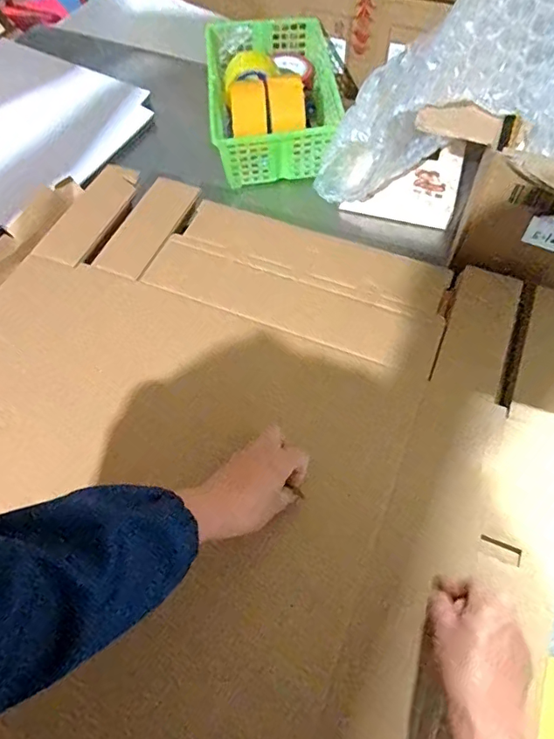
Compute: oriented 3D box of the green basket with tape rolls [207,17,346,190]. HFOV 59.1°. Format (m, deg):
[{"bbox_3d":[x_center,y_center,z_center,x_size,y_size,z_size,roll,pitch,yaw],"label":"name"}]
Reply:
[{"bbox_3d":[-0.004,-0.482,0.849,0.219,0.096,0.328,-2,63,0],"label":"green basket with tape rolls"}]

